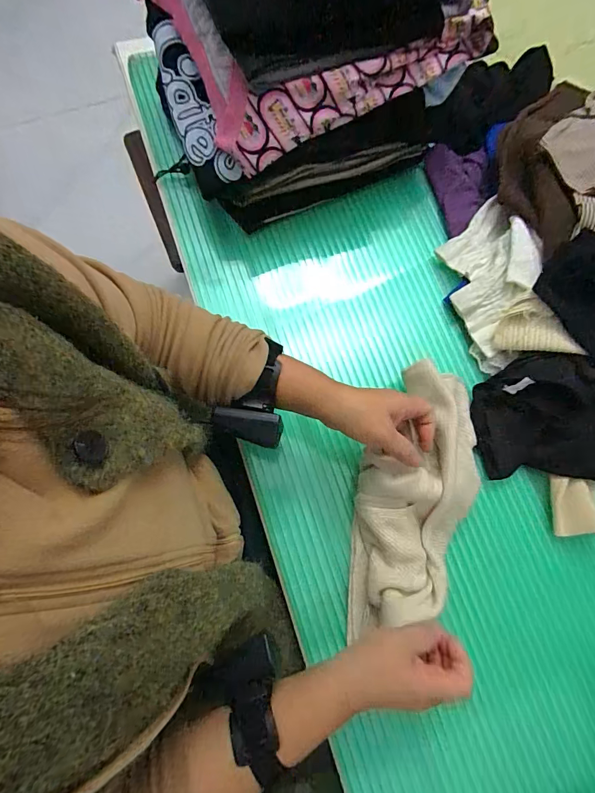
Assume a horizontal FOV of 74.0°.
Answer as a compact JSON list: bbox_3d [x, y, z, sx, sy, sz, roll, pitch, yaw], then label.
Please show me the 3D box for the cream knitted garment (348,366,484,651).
[{"bbox_3d":[0.129,0.115,0.439,0.125,0.078,0.290,20,82,3],"label":"cream knitted garment"}]

